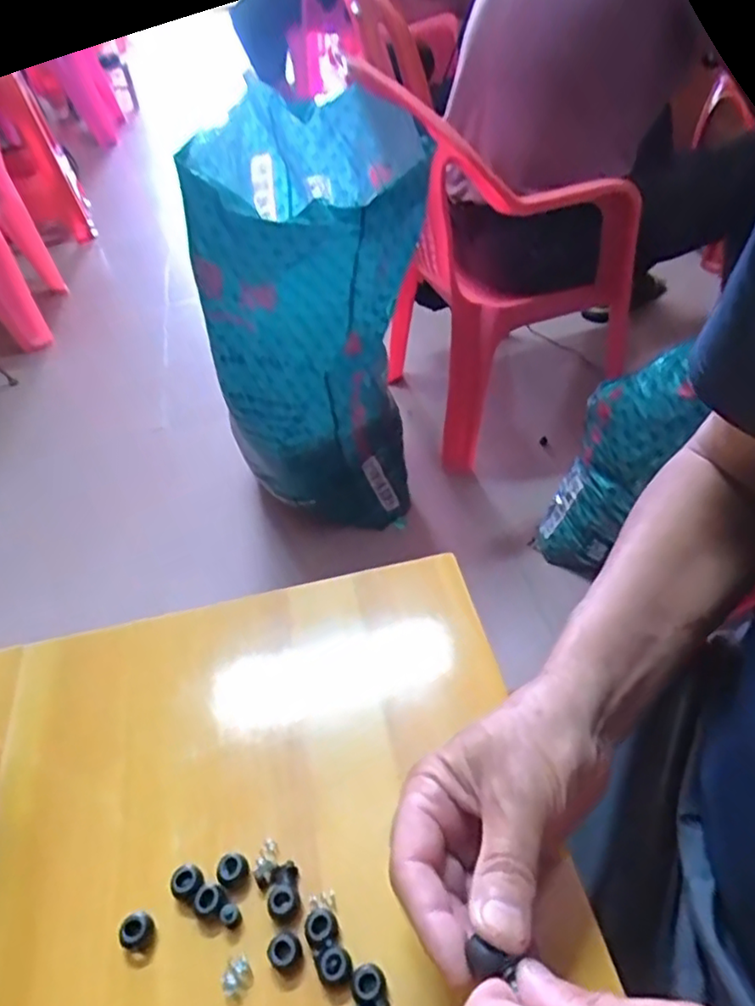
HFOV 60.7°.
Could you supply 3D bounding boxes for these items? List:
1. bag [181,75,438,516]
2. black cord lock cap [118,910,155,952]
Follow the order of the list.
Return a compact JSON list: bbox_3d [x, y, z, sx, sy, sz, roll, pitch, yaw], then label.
[{"bbox_3d":[-0.086,-0.265,1.023,0.277,0.595,0.337,-5,45,2],"label":"bag"},{"bbox_3d":[-0.116,0.204,0.308,0.015,0.012,0.015,-3,45,4],"label":"black cord lock cap"}]

